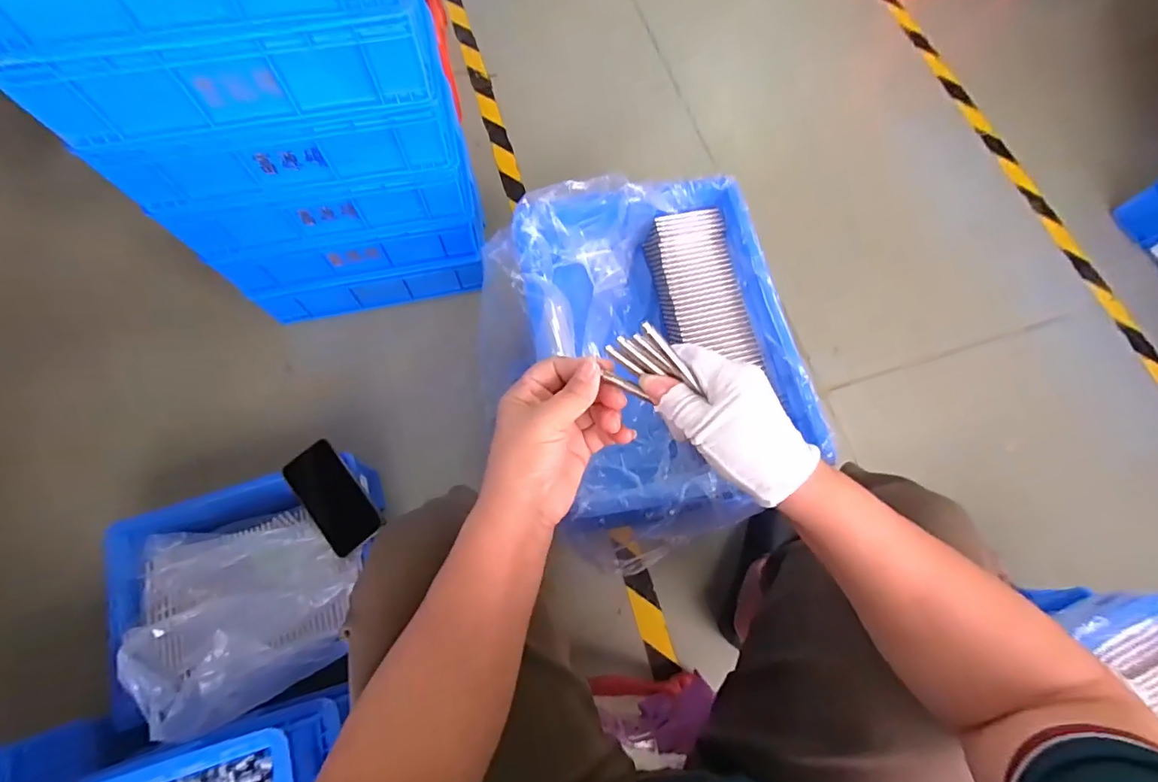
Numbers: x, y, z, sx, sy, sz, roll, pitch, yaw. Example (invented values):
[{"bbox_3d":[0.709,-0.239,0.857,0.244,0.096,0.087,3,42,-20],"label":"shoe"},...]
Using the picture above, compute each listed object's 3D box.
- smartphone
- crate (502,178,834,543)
[{"bbox_3d":[-0.348,0.149,0.720,0.073,0.010,0.156,-36,82,-21],"label":"smartphone"},{"bbox_3d":[0.095,-0.049,0.655,0.328,0.126,0.440,-12,71,-6],"label":"crate"}]

